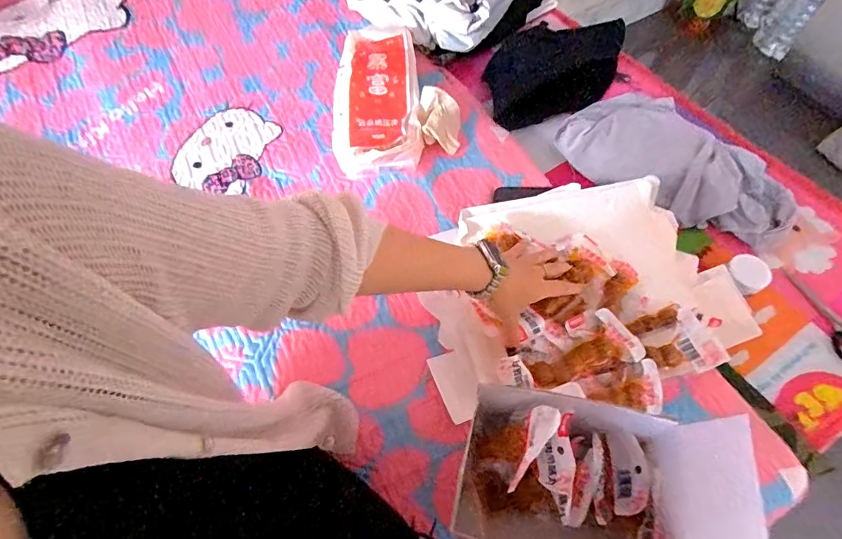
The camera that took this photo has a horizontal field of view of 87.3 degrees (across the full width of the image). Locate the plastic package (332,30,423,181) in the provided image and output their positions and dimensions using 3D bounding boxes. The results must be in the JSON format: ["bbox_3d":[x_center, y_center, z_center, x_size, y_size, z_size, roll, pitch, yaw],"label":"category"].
[{"bbox_3d":[-0.080,-0.305,0.763,0.147,0.063,0.303,-5,61,-1],"label":"plastic package"}]

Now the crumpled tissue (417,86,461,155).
[{"bbox_3d":[0.032,-0.249,0.737,0.071,0.067,0.079,4,62,4],"label":"crumpled tissue"}]

